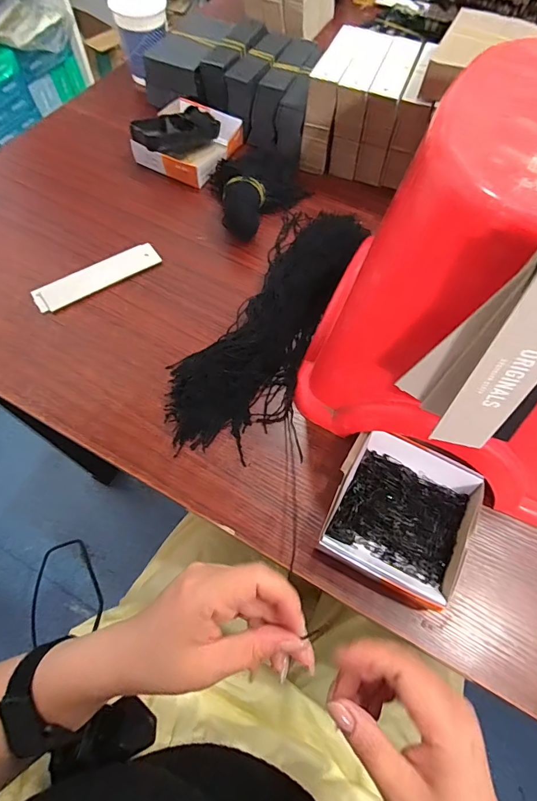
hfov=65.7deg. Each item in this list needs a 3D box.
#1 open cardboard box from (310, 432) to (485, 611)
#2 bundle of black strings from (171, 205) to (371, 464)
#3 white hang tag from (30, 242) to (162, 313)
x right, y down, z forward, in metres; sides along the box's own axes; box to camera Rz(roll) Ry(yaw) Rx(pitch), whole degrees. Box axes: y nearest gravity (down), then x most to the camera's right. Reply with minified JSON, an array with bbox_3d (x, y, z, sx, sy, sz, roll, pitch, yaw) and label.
[{"bbox_3d":[0.104,0.090,0.328,0.103,0.031,0.113,25,66,11],"label":"open cardboard box"},{"bbox_3d":[0.010,-0.093,0.416,0.109,0.022,0.319,27,66,12],"label":"bundle of black strings"},{"bbox_3d":[-0.183,-0.134,0.447,0.135,0.006,0.033,-31,82,-16],"label":"white hang tag"}]

